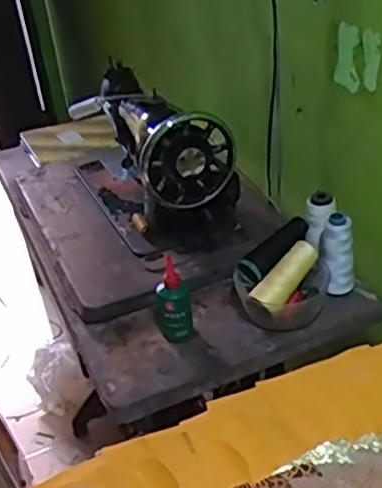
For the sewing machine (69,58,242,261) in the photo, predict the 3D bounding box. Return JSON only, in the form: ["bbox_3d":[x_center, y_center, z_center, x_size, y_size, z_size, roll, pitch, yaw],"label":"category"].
[{"bbox_3d":[-0.081,-0.158,1.071,0.162,0.200,0.383,-20,35,-19],"label":"sewing machine"}]

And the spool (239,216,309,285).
[{"bbox_3d":[0.115,0.008,0.877,0.118,0.033,0.035,-31,40,-33],"label":"spool"}]

